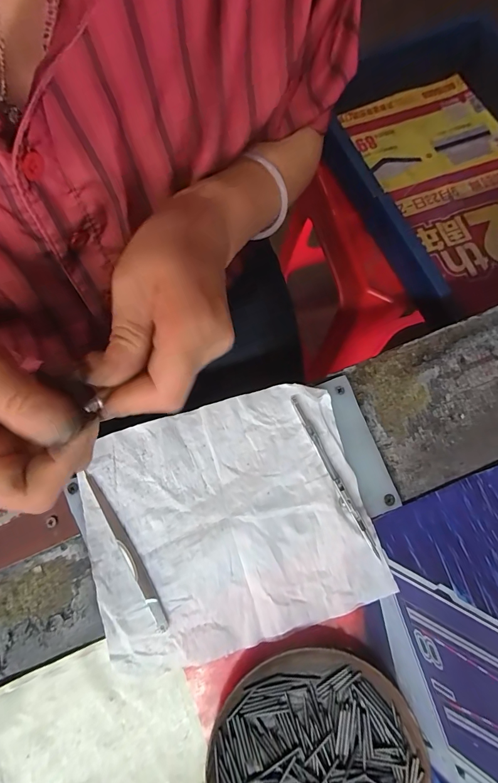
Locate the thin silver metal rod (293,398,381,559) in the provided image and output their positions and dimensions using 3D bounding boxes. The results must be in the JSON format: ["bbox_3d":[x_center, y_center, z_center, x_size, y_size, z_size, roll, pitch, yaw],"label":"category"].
[{"bbox_3d":[0.054,0.054,0.246,0.006,0.008,0.112,-25,76,-6],"label":"thin silver metal rod"}]

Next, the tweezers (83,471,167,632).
[{"bbox_3d":[-0.076,0.097,0.237,0.009,0.008,0.105,-29,77,-7],"label":"tweezers"}]

